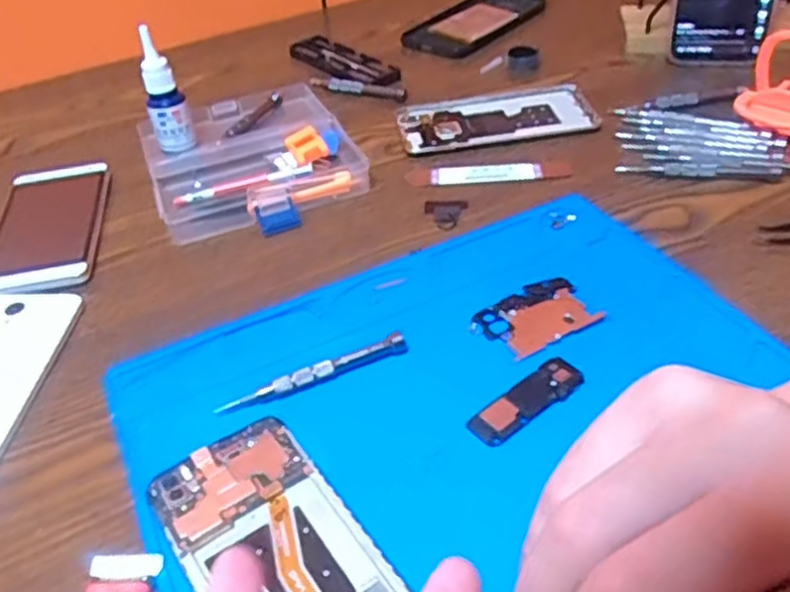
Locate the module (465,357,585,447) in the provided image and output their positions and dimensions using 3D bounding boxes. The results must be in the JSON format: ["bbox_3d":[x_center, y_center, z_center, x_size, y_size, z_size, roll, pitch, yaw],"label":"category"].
[{"bbox_3d":[0.067,0.052,0.369,0.065,0.006,0.022,-31,47,-27],"label":"module"}]

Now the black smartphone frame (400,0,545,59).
[{"bbox_3d":[0.078,-0.282,0.756,0.085,0.015,0.156,29,51,34],"label":"black smartphone frame"}]

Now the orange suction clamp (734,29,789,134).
[{"bbox_3d":[0.288,-0.154,0.533,0.066,0.064,0.057,18,46,25],"label":"orange suction clamp"}]

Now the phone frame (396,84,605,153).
[{"bbox_3d":[0.081,-0.144,0.594,0.151,0.006,0.079,-6,41,0],"label":"phone frame"}]

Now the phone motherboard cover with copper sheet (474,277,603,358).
[{"bbox_3d":[0.080,0.012,0.416,0.063,0.004,0.045,-23,44,-19],"label":"phone motherboard cover with copper sheet"}]

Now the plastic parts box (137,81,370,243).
[{"bbox_3d":[-0.122,-0.123,0.585,0.147,0.020,0.203,-17,42,-13],"label":"plastic parts box"}]

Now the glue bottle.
[{"bbox_3d":[-0.176,-0.153,0.564,0.028,0.093,0.025,-17,42,-13],"label":"glue bottle"}]

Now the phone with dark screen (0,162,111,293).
[{"bbox_3d":[-0.247,-0.049,0.518,0.077,0.008,0.146,-10,41,-6],"label":"phone with dark screen"}]

